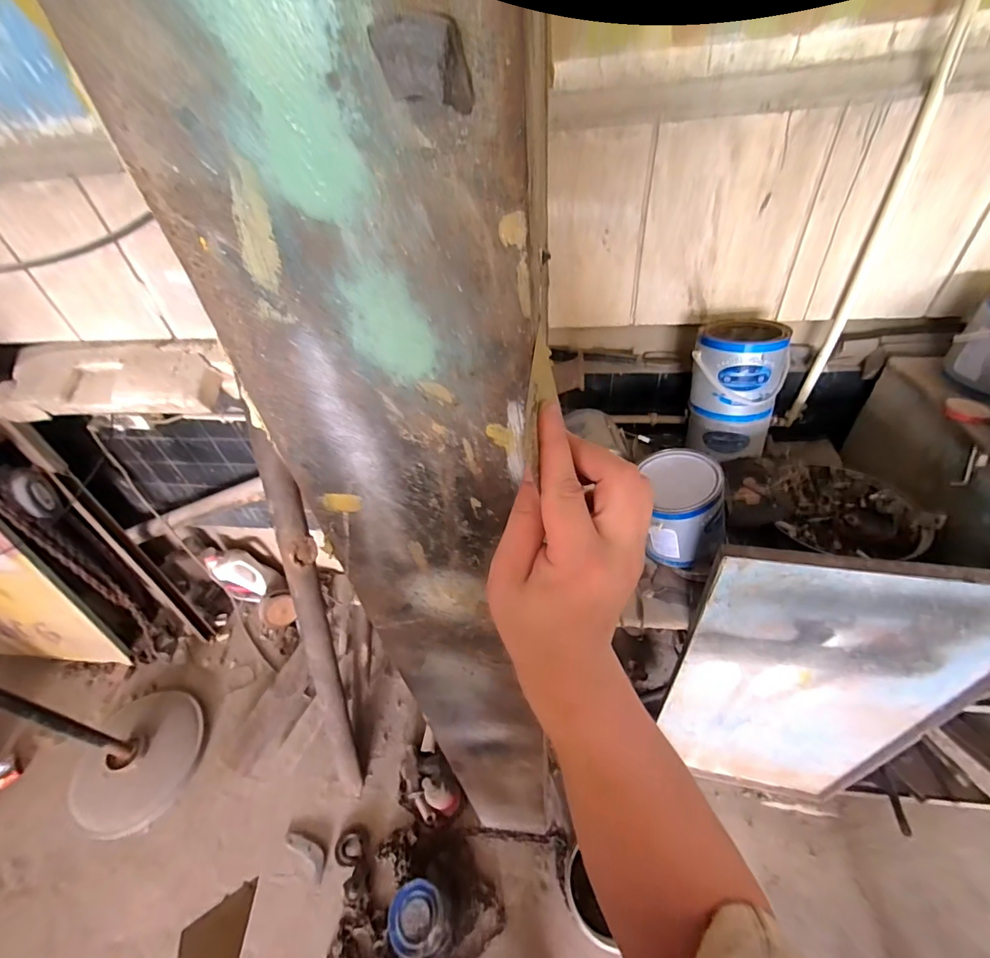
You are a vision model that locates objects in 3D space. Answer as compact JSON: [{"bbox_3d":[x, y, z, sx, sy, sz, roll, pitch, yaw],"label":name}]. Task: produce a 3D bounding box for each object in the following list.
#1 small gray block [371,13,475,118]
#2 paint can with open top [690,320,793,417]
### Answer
[{"bbox_3d":[-0.025,-0.143,0.160,0.027,0.025,0.016,3,46,11],"label":"small gray block"},{"bbox_3d":[0.478,-0.221,0.905,0.162,0.147,0.166,11,48,18],"label":"paint can with open top"}]

